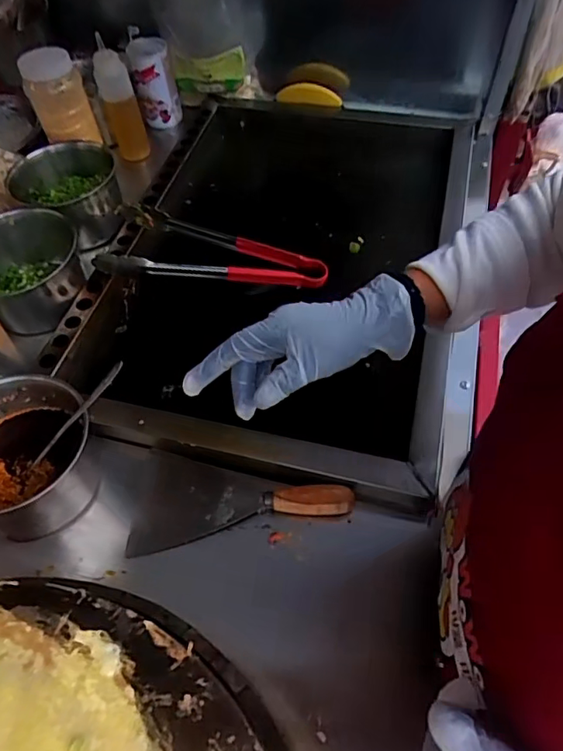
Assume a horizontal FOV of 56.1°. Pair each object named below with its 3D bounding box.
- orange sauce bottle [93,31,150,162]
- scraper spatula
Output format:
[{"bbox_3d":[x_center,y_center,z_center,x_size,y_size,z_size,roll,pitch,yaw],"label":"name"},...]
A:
[{"bbox_3d":[-0.243,-0.410,0.805,0.056,0.189,0.043,-13,54,-10],"label":"orange sauce bottle"},{"bbox_3d":[-0.043,0.126,0.525,0.208,0.033,0.110,4,53,2],"label":"scraper spatula"}]

